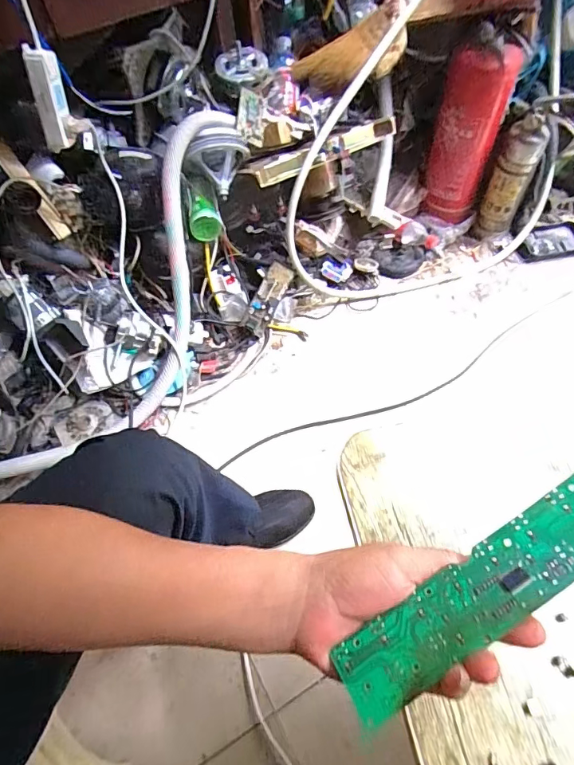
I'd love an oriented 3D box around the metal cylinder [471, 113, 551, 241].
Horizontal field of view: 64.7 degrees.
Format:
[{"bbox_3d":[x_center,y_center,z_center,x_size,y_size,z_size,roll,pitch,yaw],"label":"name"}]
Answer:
[{"bbox_3d":[0.541,-0.487,1.109,0.087,0.308,0.077,23,62,18],"label":"metal cylinder"}]

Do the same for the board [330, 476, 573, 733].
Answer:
[{"bbox_3d":[0.121,0.126,0.276,0.205,0.004,0.044,-35,49,-1],"label":"board"}]

